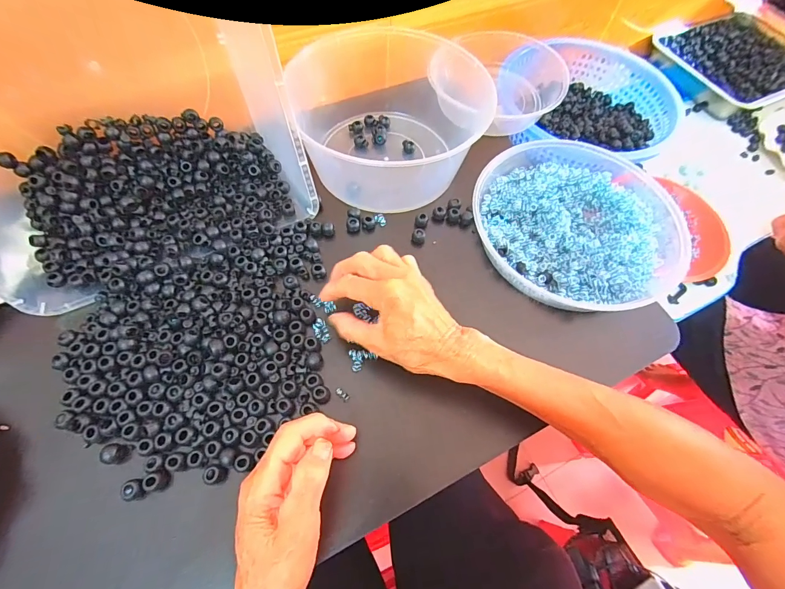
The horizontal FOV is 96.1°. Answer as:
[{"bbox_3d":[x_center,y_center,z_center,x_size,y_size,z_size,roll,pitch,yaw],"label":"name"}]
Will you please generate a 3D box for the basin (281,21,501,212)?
[{"bbox_3d":[-0.002,-0.213,0.427,0.185,0.114,0.212,37,68,14],"label":"basin"}]

